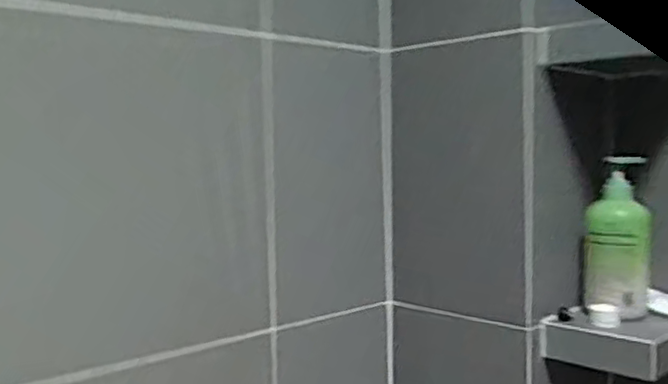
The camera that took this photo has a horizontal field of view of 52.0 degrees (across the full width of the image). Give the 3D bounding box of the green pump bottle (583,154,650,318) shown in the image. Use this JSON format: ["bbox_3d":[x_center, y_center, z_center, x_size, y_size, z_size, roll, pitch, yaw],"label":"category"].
[{"bbox_3d":[0.396,0.062,0.959,0.082,0.209,0.067,1,3,30],"label":"green pump bottle"}]

